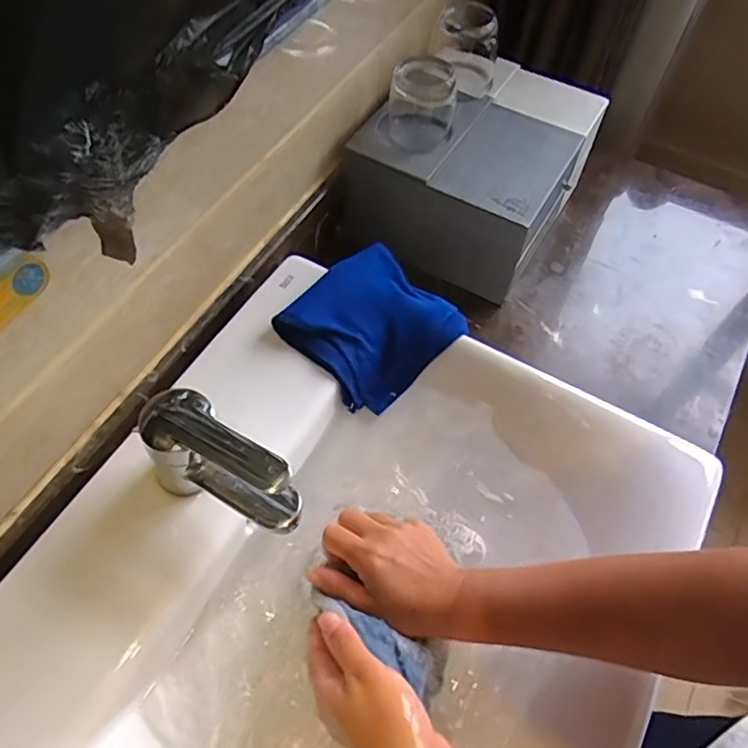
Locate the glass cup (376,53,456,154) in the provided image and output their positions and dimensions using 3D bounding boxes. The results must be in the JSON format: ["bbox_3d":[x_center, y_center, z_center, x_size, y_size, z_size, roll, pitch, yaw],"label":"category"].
[{"bbox_3d":[0.050,-0.307,0.668,0.084,0.066,0.088,8,60,3],"label":"glass cup"}]

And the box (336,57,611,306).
[{"bbox_3d":[0.129,-0.264,0.752,0.229,0.146,0.258,28,63,14],"label":"box"}]

